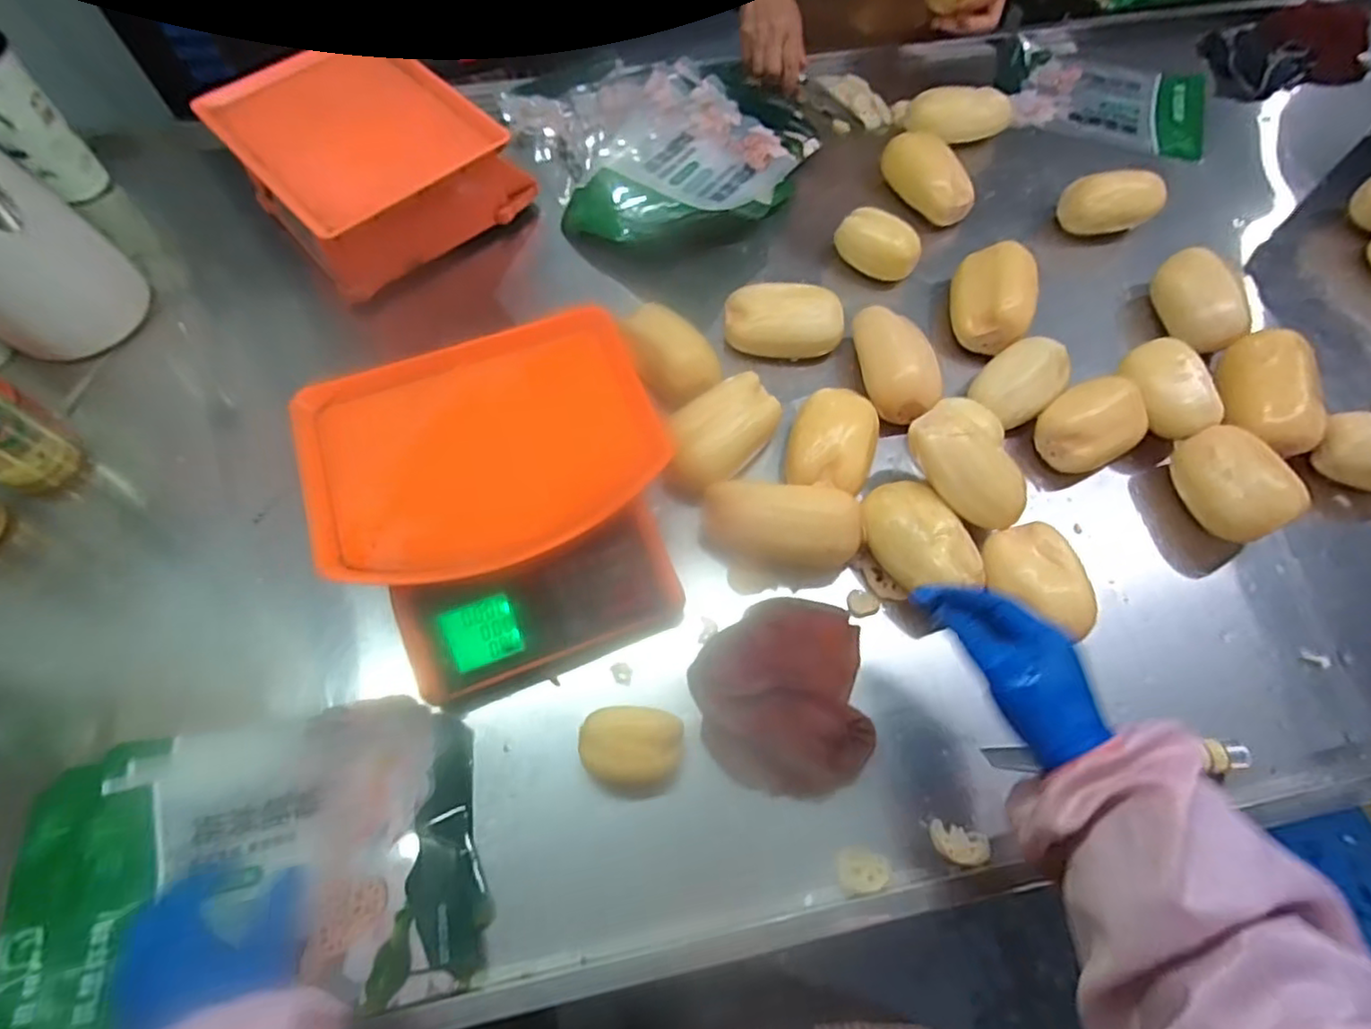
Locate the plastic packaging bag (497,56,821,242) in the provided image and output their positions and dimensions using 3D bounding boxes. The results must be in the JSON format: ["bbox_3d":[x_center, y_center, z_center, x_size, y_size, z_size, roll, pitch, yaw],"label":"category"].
[{"bbox_3d":[-0.027,-0.499,0.862,0.368,0.047,0.360,-18,65,-9],"label":"plastic packaging bag"}]

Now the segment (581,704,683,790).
[{"bbox_3d":[-0.043,0.191,0.528,0.081,0.054,0.056,2,64,1],"label":"segment"}]

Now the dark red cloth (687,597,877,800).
[{"bbox_3d":[0.084,0.153,0.556,0.148,0.044,0.160,-1,64,-1],"label":"dark red cloth"}]

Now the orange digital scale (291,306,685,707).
[{"bbox_3d":[-0.157,-0.008,0.579,0.286,0.135,0.274,-19,65,-9],"label":"orange digital scale"}]

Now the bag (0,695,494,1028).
[{"bbox_3d":[-0.331,0.269,0.488,0.335,0.032,0.227,-13,65,-6],"label":"bag"}]

